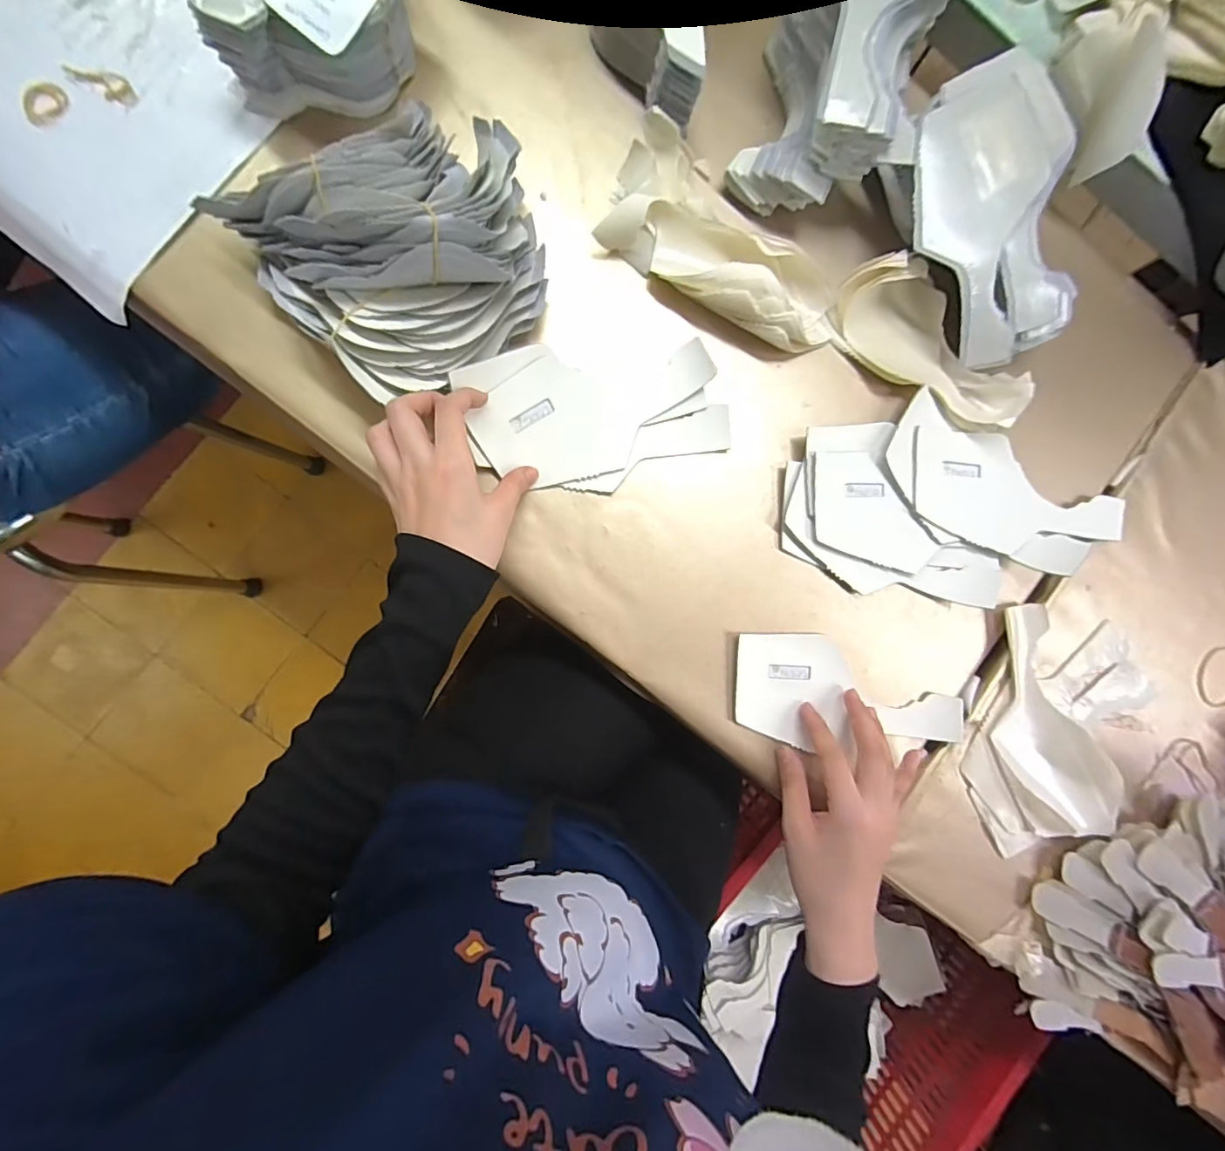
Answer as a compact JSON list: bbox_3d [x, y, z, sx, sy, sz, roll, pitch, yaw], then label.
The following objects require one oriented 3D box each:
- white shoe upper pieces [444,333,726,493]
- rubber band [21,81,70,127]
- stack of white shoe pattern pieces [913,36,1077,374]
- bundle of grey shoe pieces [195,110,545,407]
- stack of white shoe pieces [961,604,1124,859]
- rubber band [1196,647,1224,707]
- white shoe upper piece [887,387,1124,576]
[{"bbox_3d":[-0.008,-0.116,0.382,0.187,0.031,0.099,-5,91,-9],"label":"white shoe upper pieces"},{"bbox_3d":[-0.389,-0.323,0.357,0.020,0.004,0.031,41,87,-5],"label":"rubber band"},{"bbox_3d":[0.274,-0.258,0.388,0.115,0.060,0.191,-19,91,-6],"label":"stack of white shoe pattern pieces"},{"bbox_3d":[-0.129,-0.215,0.341,0.184,0.079,0.165,-35,93,-5],"label":"bundle of grey shoe pieces"},{"bbox_3d":[0.333,0.122,0.411,0.114,0.031,0.186,-16,92,-5],"label":"stack of white shoe pieces"},{"bbox_3d":[0.521,0.088,0.448,0.045,0.005,0.050,38,86,-4],"label":"rubber band"},{"bbox_3d":[0.311,-0.061,0.416,0.201,0.017,0.091,23,87,-5],"label":"white shoe upper piece"}]

